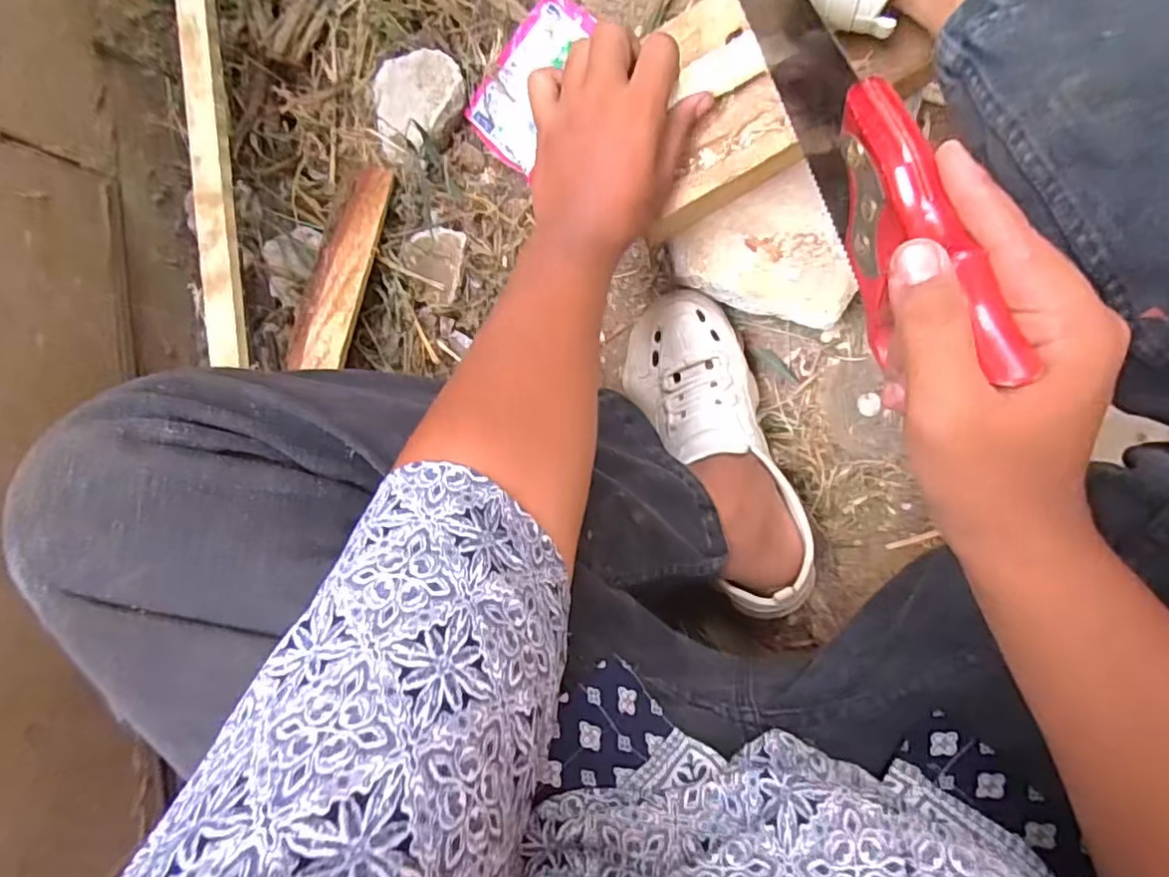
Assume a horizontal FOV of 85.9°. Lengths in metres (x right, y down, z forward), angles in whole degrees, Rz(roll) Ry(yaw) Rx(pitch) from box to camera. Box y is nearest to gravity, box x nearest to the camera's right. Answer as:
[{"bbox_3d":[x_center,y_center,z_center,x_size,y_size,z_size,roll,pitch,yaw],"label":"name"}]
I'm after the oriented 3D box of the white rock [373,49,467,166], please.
[{"bbox_3d":[-0.158,-0.310,0.586,0.076,0.038,0.100,29,95,6],"label":"white rock"}]

